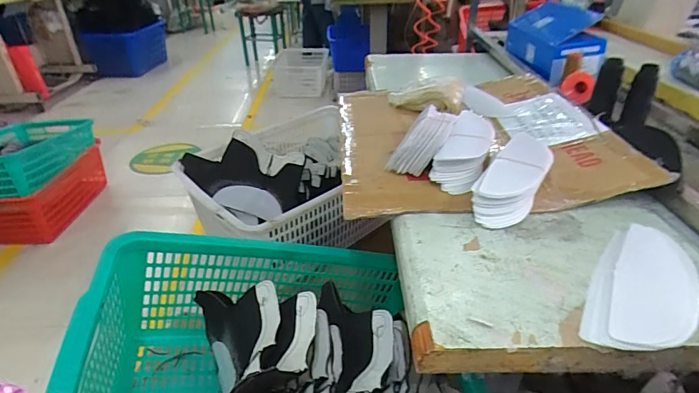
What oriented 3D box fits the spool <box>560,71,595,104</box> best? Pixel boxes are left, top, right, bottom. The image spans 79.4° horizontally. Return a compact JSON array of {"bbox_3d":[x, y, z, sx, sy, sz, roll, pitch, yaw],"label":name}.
[{"bbox_3d":[0.512,-0.245,0.946,0.066,0.058,0.047,16,36,25],"label":"spool"}]

